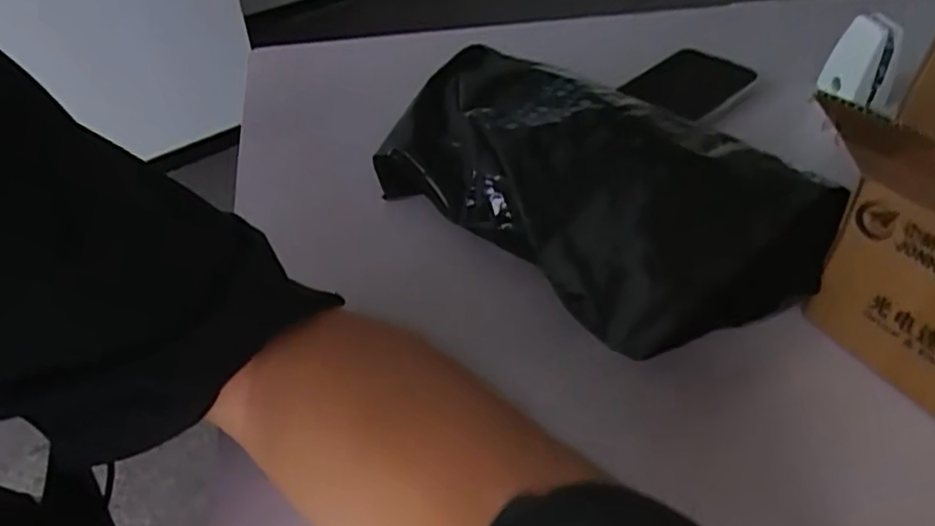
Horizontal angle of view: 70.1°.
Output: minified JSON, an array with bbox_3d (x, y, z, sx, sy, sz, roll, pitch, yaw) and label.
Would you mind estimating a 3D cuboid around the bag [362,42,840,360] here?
[{"bbox_3d":[0.054,-0.045,0.367,0.122,0.056,0.253,-33,52,-28],"label":"bag"}]

